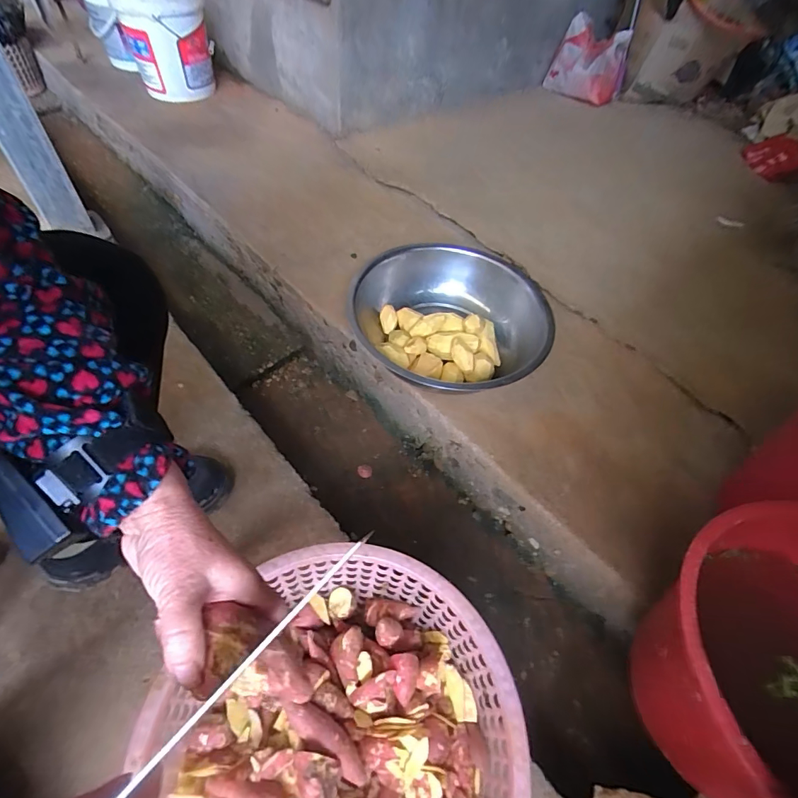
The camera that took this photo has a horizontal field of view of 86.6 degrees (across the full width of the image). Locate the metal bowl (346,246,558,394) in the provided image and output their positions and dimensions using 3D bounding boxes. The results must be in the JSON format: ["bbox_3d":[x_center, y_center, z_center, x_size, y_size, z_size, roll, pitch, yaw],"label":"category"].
[{"bbox_3d":[0.099,-0.138,0.835,0.349,0.126,0.371,2,55,-3],"label":"metal bowl"}]

